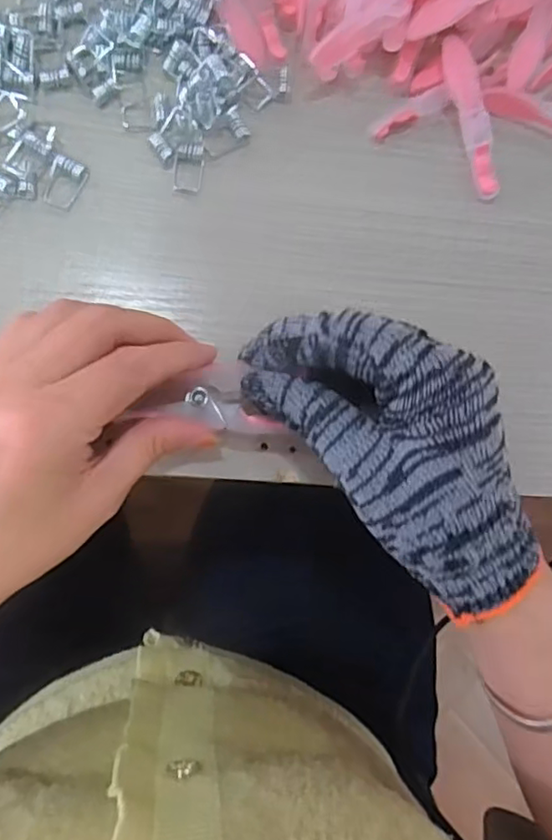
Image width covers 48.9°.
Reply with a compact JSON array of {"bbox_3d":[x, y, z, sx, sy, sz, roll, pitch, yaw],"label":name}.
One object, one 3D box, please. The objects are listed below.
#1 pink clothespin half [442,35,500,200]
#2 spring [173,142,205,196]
[{"bbox_3d":[0.097,-0.150,0.301,0.014,0.010,0.078,-17,86,-10],"label":"pink clothespin half"},{"bbox_3d":[-0.041,-0.118,0.286,0.014,0.004,0.023,5,83,-8],"label":"spring"}]

